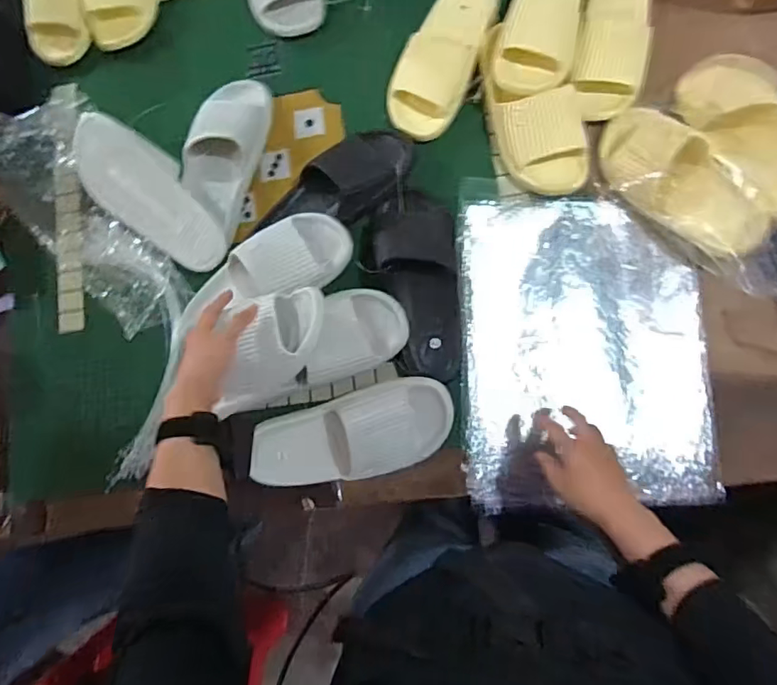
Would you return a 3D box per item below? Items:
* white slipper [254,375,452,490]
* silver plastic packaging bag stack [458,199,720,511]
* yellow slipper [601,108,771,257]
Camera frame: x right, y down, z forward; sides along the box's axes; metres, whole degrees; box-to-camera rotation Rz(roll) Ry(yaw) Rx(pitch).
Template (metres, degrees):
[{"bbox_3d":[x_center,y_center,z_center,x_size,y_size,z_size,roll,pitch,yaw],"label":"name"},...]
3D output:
[{"bbox_3d":[-0.050,0.123,0.654,0.272,0.069,0.106,-17,81,3],"label":"white slipper"},{"bbox_3d":[0.244,0.003,0.653,0.297,0.042,0.387,-3,82,5],"label":"silver plastic packaging bag stack"},{"bbox_3d":[0.358,-0.210,0.646,0.091,0.084,0.239,-34,65,0],"label":"yellow slipper"}]

